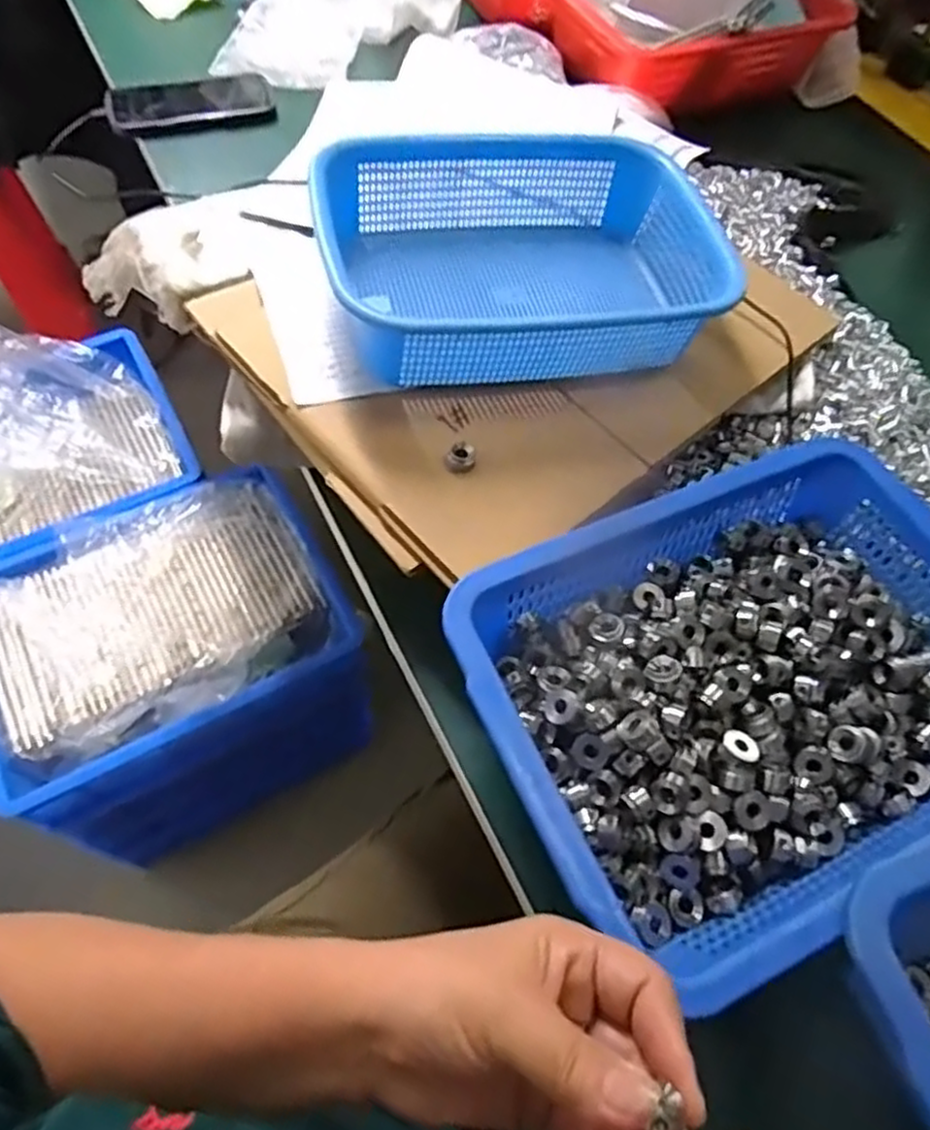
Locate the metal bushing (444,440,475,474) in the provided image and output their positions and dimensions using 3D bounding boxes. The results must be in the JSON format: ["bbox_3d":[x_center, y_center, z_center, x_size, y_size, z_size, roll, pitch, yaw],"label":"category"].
[{"bbox_3d":[-0.003,-0.071,0.472,0.018,0.015,0.015,6,60,-1],"label":"metal bushing"}]

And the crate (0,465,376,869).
[{"bbox_3d":[-0.376,0.158,1.006,0.395,0.435,0.300,-26,65,-18],"label":"crate"}]

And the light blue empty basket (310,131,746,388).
[{"bbox_3d":[0.041,-0.228,0.535,0.286,0.078,0.200,-8,61,-9],"label":"light blue empty basket"}]

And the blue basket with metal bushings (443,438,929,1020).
[{"bbox_3d":[0.163,0.072,0.420,0.315,0.085,0.225,-22,64,-16],"label":"blue basket with metal bushings"}]

